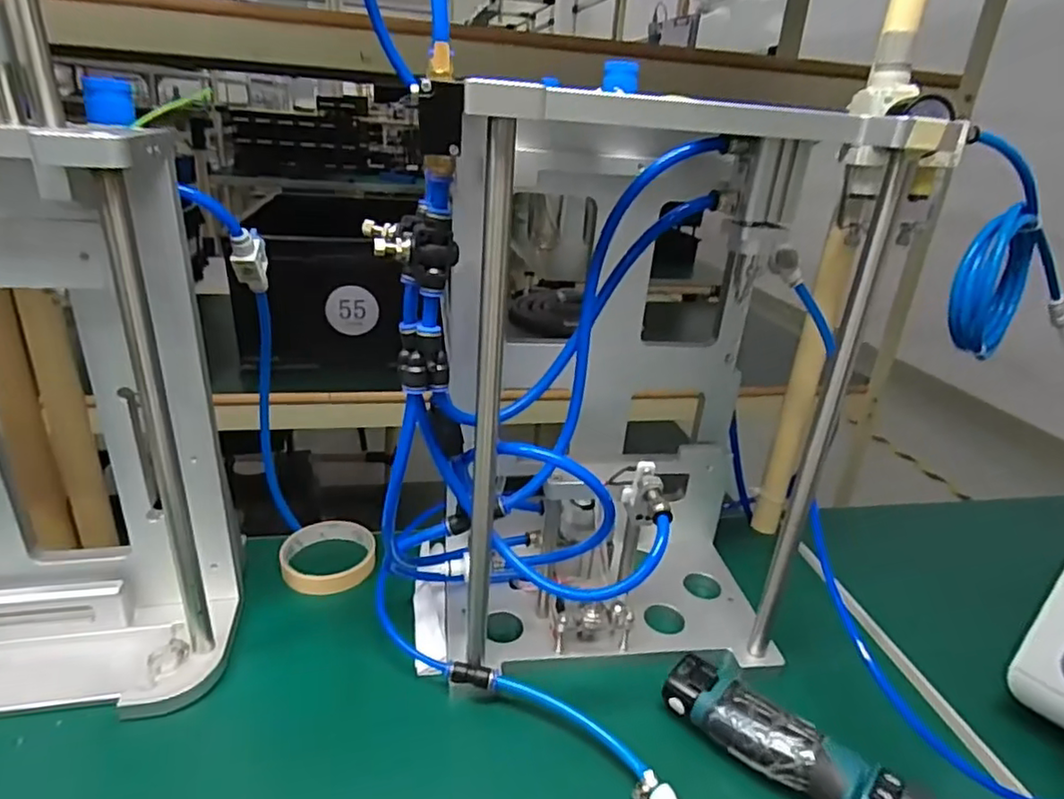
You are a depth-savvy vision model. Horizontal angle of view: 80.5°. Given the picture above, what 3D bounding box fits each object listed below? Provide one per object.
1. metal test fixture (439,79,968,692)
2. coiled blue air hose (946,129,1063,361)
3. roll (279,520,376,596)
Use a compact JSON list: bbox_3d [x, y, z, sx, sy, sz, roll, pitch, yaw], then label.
[{"bbox_3d":[0.068,0.000,0.475,0.306,0.402,0.206,-1,25,-13],"label":"metal test fixture"},{"bbox_3d":[0.453,-0.139,0.577,0.202,0.175,0.051,-12,29,-33],"label":"coiled blue air hose"},{"bbox_3d":[-0.193,0.147,0.596,0.084,0.017,0.090,-3,25,-16],"label":"roll"}]

